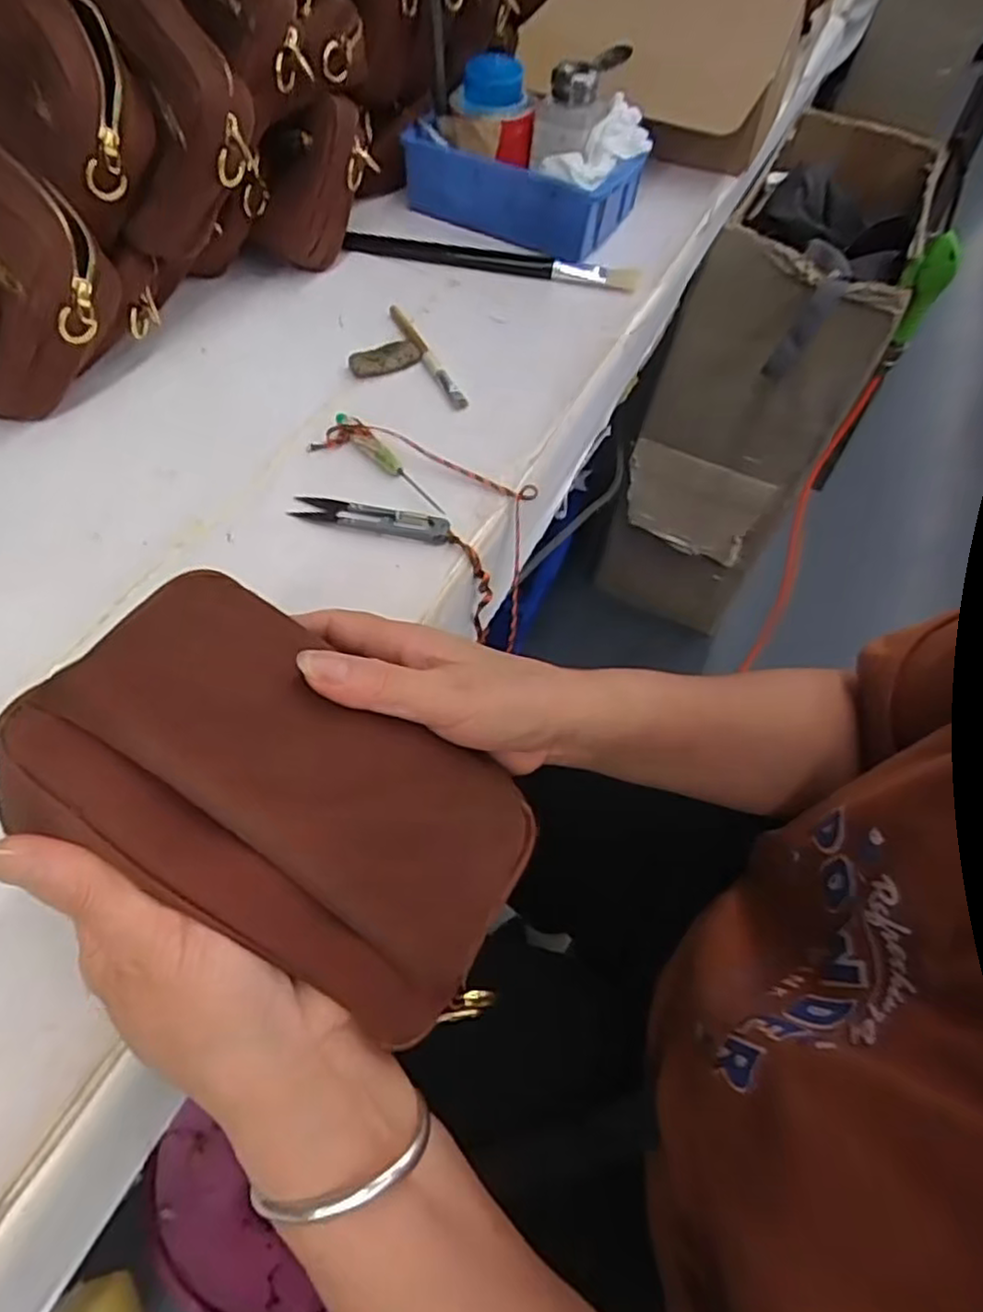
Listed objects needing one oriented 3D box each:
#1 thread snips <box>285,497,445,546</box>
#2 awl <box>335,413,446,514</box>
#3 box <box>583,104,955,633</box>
[{"bbox_3d":[-0.076,-0.088,0.446,0.100,0.007,0.023,14,58,5],"label":"thread snips"},{"bbox_3d":[-0.070,-0.130,0.469,0.014,0.008,0.113,-36,66,-23],"label":"awl"},{"bbox_3d":[0.431,-0.401,1.163,0.236,0.644,0.475,29,59,13],"label":"box"}]

